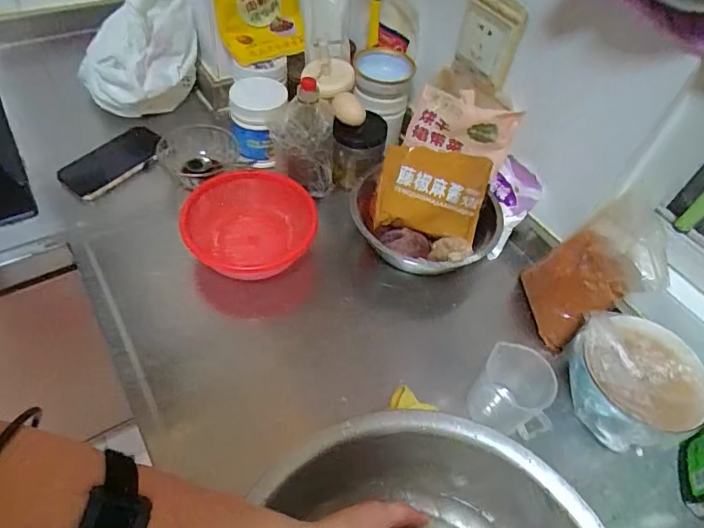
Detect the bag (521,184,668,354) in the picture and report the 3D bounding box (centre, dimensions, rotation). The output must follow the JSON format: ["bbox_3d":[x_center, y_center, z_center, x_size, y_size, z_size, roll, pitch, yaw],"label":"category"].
[{"bbox_3d":[0.297,0.011,0.597,0.062,0.189,0.136,21,47,-19],"label":"bag"}]

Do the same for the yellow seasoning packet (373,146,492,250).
[{"bbox_3d":[0.113,-0.096,0.662,0.149,0.114,0.025,7,13,-12],"label":"yellow seasoning packet"}]

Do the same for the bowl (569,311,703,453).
[{"bbox_3d":[0.306,0.128,0.534,0.128,0.069,0.140,3,51,-3],"label":"bowl"}]

